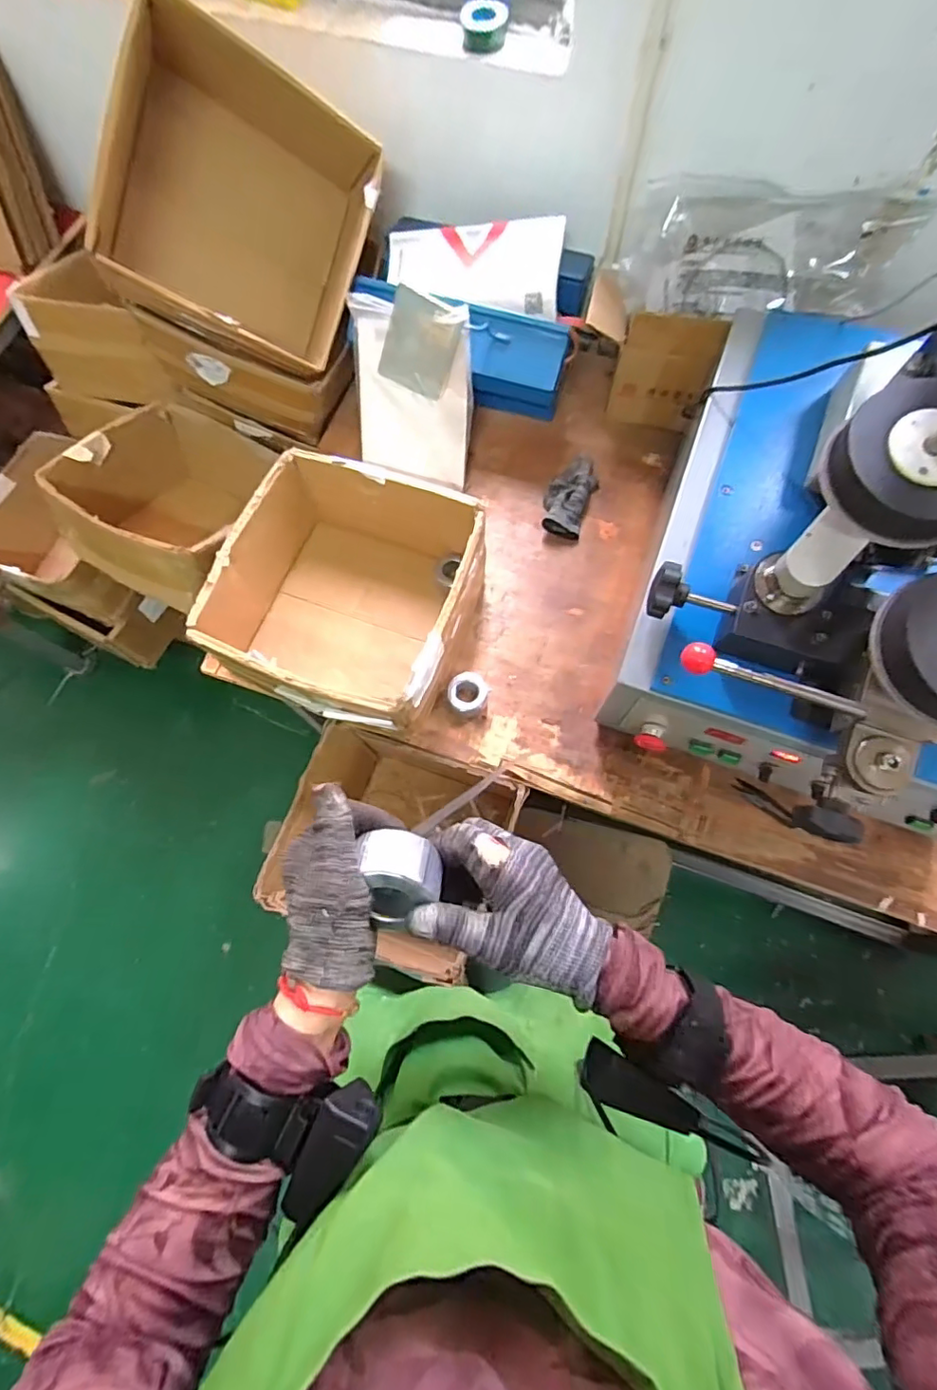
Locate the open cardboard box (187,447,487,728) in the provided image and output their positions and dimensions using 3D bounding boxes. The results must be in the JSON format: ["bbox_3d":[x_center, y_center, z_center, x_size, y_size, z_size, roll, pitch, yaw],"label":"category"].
[{"bbox_3d":[-0.165,-0.142,0.838,0.322,0.178,0.343,19,73,8],"label":"open cardboard box"}]

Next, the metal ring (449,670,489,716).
[{"bbox_3d":[0.000,-0.007,0.862,0.060,0.032,0.063,0,72,2],"label":"metal ring"}]

